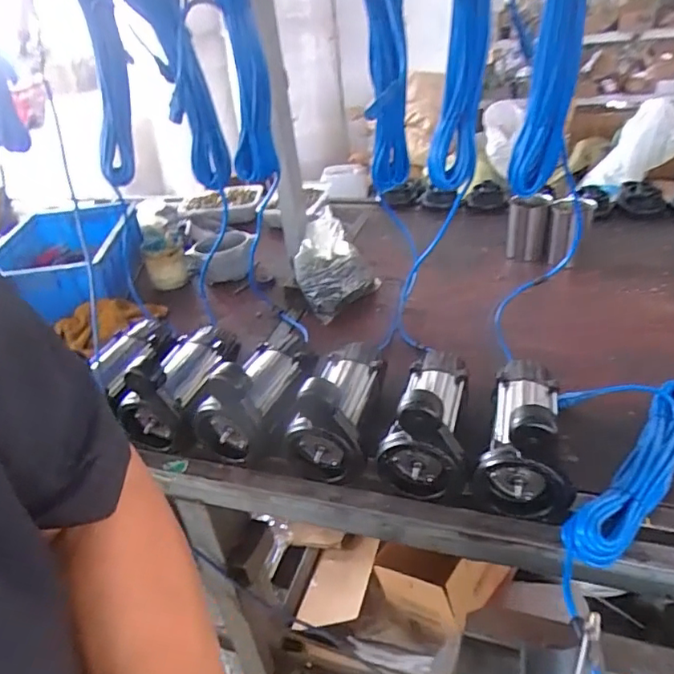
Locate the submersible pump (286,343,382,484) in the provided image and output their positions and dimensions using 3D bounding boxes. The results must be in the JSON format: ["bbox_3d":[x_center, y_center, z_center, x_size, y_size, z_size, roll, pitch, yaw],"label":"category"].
[{"bbox_3d":[0.006,0.093,0.828,0.104,0.160,0.210,6,35,19],"label":"submersible pump"}]

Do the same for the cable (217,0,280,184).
[{"bbox_3d":[-0.149,-0.400,0.868,0.071,0.443,0.103,-11,65,-6],"label":"cable"}]

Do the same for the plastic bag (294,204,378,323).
[{"bbox_3d":[-0.003,-0.157,1.155,0.171,0.165,0.146,-3,33,5],"label":"plastic bag"}]

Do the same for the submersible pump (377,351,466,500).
[{"bbox_3d":[0.138,0.095,0.788,0.114,0.161,0.225,5,35,18],"label":"submersible pump"}]

